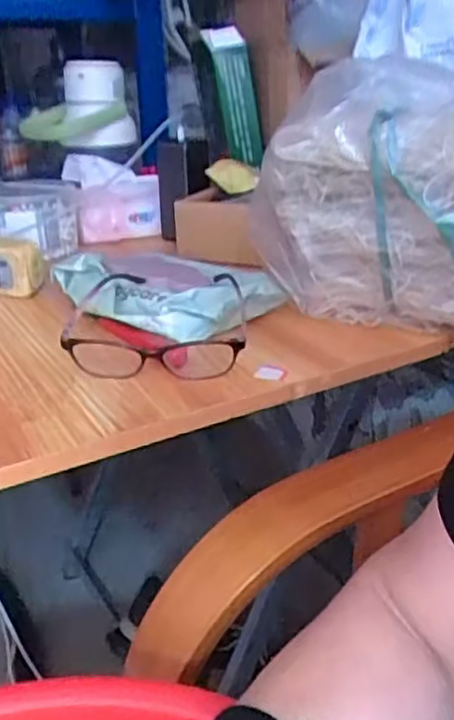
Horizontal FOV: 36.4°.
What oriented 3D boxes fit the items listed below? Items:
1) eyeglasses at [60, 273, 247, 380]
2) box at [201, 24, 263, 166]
[{"bbox_3d":[-0.055,-0.031,0.578,0.141,0.053,0.143,-1,24,2],"label":"eyeglasses"},{"bbox_3d":[0.014,-0.359,0.947,0.045,0.199,0.064,10,52,26],"label":"box"}]

